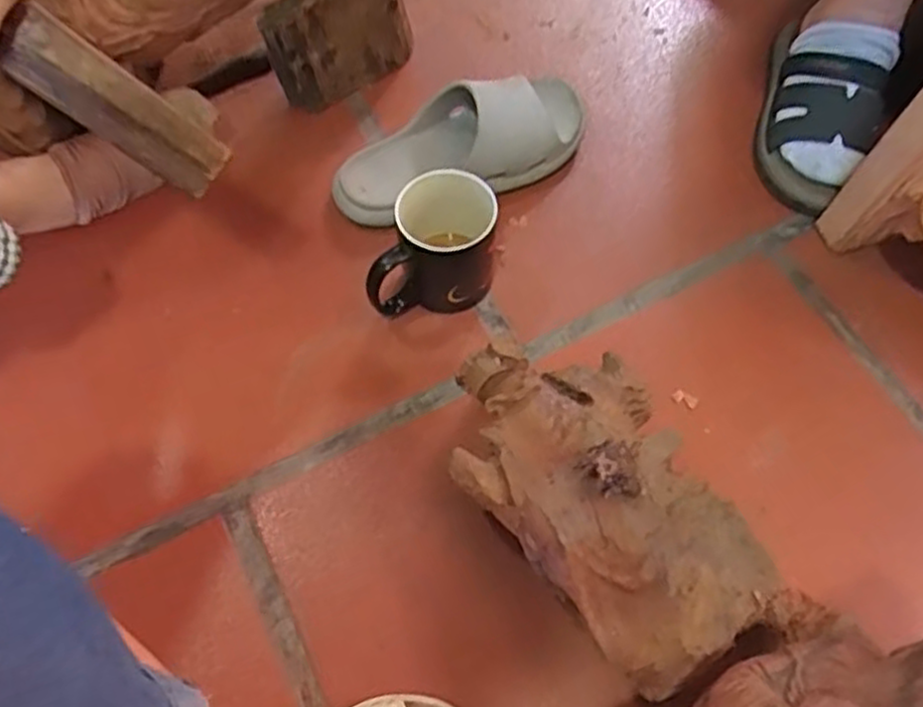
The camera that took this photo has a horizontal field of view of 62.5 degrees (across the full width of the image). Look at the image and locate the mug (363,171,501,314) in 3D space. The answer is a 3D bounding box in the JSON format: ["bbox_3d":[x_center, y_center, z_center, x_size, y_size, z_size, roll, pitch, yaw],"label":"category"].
[{"bbox_3d":[-0.025,-0.089,0.636,0.105,0.099,0.078,-4,61,0],"label":"mug"}]

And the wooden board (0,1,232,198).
[{"bbox_3d":[-0.294,-0.207,0.415,0.352,0.070,0.041,36,61,-25],"label":"wooden board"}]

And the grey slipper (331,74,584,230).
[{"bbox_3d":[0.003,-0.192,0.697,0.249,0.065,0.100,-25,63,-11],"label":"grey slipper"}]

